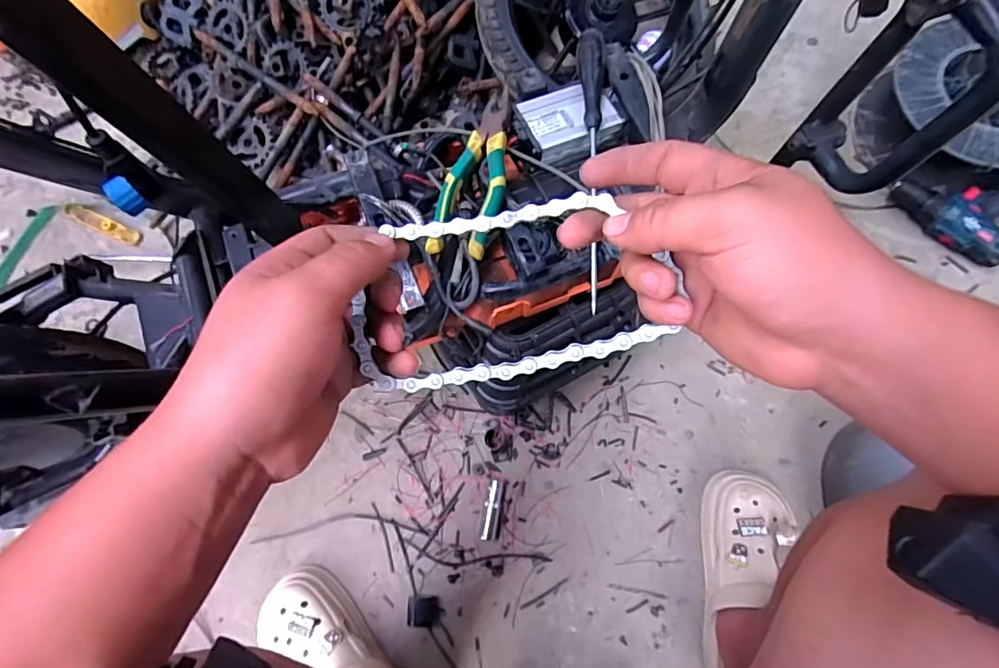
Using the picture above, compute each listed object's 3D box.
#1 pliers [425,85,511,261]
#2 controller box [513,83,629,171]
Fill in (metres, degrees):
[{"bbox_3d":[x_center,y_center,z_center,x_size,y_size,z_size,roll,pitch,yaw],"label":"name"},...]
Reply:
[{"bbox_3d":[-0.018,-0.162,0.505,0.059,0.028,0.191,12,74,6],"label":"pliers"},{"bbox_3d":[0.076,-0.223,0.552,0.108,0.033,0.078,-23,74,-5],"label":"controller box"}]

